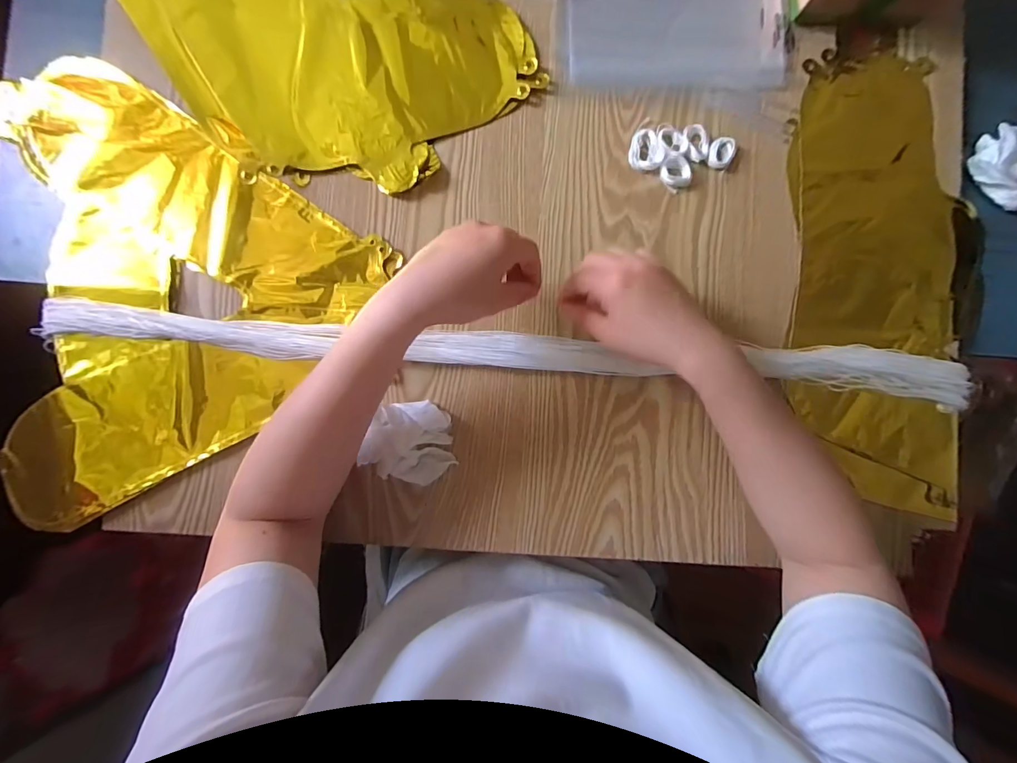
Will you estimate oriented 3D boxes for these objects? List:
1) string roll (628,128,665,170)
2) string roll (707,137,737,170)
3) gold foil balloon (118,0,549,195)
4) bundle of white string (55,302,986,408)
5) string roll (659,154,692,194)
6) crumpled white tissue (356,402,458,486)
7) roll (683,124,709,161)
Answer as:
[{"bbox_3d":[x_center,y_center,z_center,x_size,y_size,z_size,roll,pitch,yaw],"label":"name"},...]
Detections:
[{"bbox_3d":[0.126,-0.211,0.394,0.030,0.008,0.037,9,88,-2],"label":"string roll"},{"bbox_3d":[0.195,-0.210,0.399,0.023,0.009,0.029,25,87,-1],"label":"string roll"},{"bbox_3d":[-0.212,-0.336,0.385,0.440,0.015,0.229,35,87,-1],"label":"gold foil balloon"},{"bbox_3d":[0.015,-0.029,0.385,0.817,0.020,0.041,4,88,-2],"label":"bundle of white string"},{"bbox_3d":[0.154,-0.192,0.397,0.027,0.007,0.030,-35,90,-3],"label":"string roll"},{"bbox_3d":[-0.090,0.055,0.382,0.079,0.015,0.071,-6,88,-3],"label":"crumpled white tissue"},{"bbox_3d":[0.173,-0.219,0.399,0.021,0.009,0.032,-19,89,-3],"label":"roll"}]

